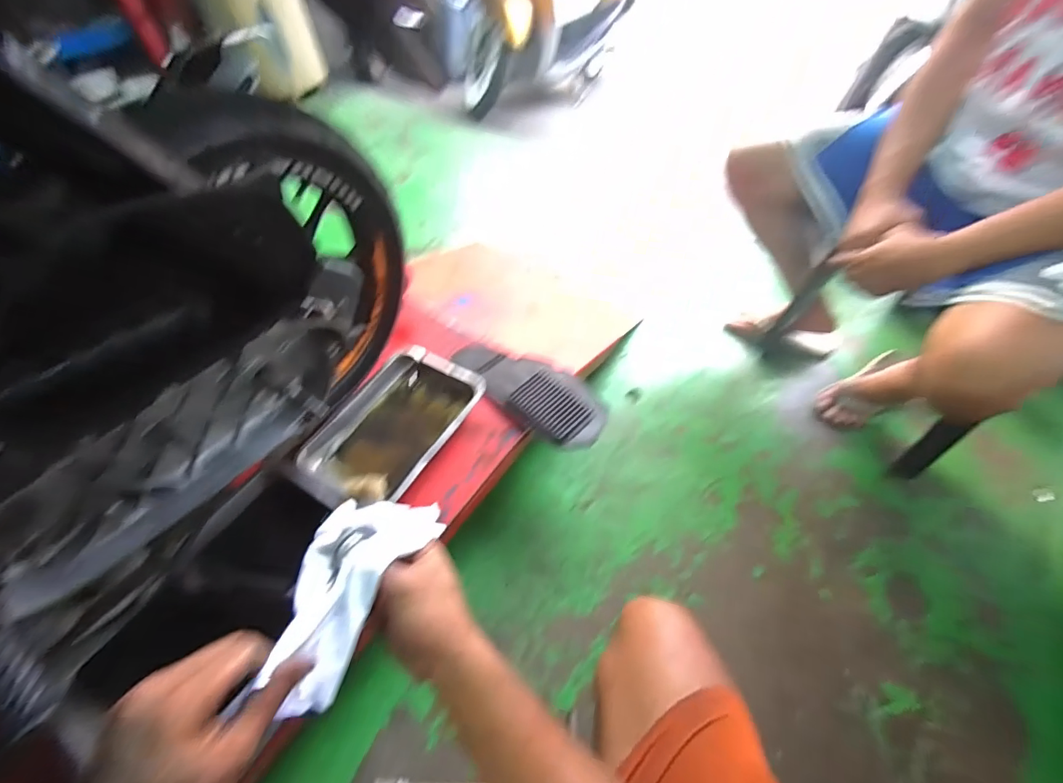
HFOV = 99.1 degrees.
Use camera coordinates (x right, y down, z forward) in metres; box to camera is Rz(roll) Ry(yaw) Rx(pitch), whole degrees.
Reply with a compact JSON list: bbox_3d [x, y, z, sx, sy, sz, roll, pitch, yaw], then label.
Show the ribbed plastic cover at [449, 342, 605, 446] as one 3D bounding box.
[{"bbox_3d":[-0.012,-0.002,0.896,0.343,0.046,0.132,31,61,22],"label":"ribbed plastic cover"}]

